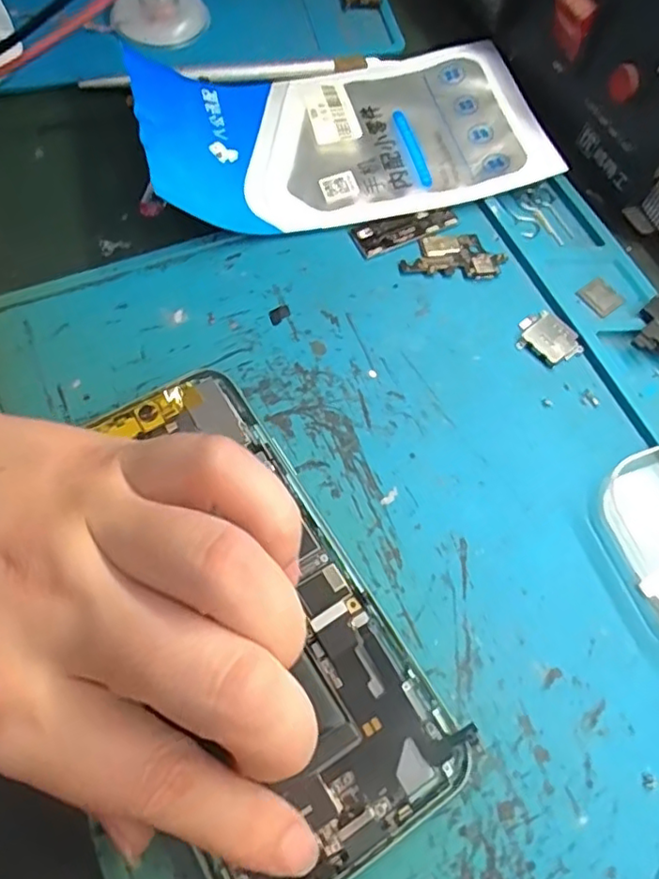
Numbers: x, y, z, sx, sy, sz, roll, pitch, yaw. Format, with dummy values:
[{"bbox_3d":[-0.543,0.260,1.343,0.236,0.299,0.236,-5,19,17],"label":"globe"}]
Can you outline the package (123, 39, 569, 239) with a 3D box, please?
[{"bbox_3d":[0.007,-0.131,0.252,0.160,0.027,0.085,-8,67,-7],"label":"package"}]

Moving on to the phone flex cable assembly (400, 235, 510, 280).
[{"bbox_3d":[0.049,-0.074,0.242,0.040,0.004,0.020,5,66,-1],"label":"phone flex cable assembly"}]

